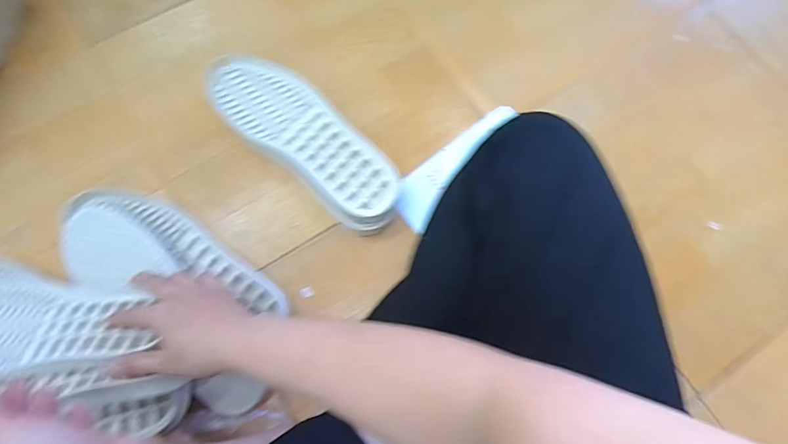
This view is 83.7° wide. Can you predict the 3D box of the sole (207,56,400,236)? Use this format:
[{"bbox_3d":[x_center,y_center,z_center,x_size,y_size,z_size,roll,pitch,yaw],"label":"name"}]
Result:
[{"bbox_3d":[-0.113,-0.104,0.549,0.291,0.051,0.102,41,79,7],"label":"sole"}]

